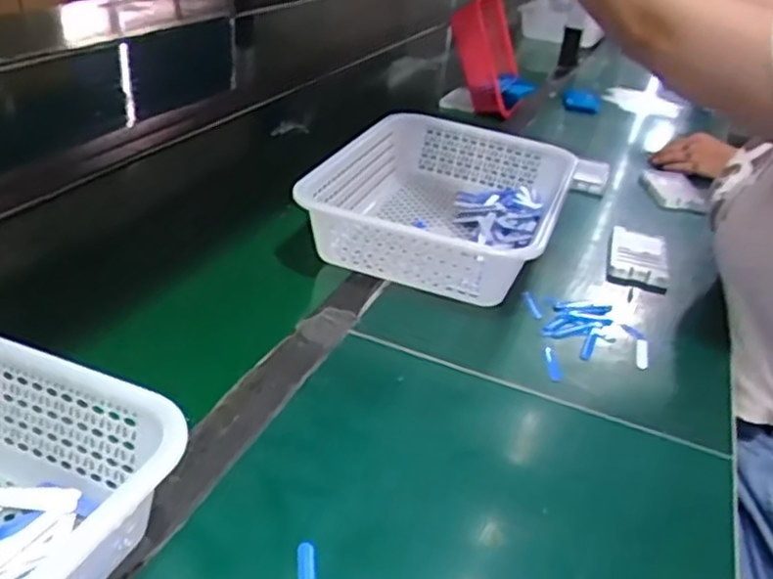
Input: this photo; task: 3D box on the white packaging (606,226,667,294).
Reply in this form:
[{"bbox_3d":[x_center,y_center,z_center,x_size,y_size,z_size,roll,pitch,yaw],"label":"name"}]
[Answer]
[{"bbox_3d":[0.314,-0.042,0.878,0.072,0.014,0.144,14,32,14],"label":"white packaging"}]

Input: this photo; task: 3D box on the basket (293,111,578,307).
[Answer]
[{"bbox_3d":[0.075,-0.113,0.880,0.284,0.089,0.393,14,32,13],"label":"basket"}]

